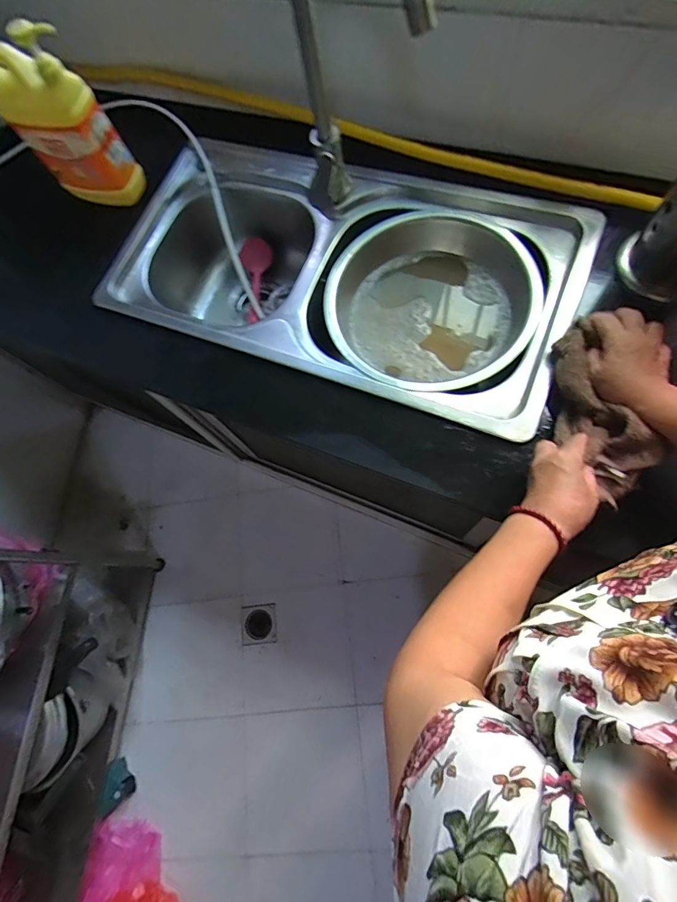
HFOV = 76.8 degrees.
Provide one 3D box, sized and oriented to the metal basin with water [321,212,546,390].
[{"bbox_3d":[0.129,-0.226,0.661,0.289,0.112,0.295,0,78,1],"label":"metal basin with water"}]

